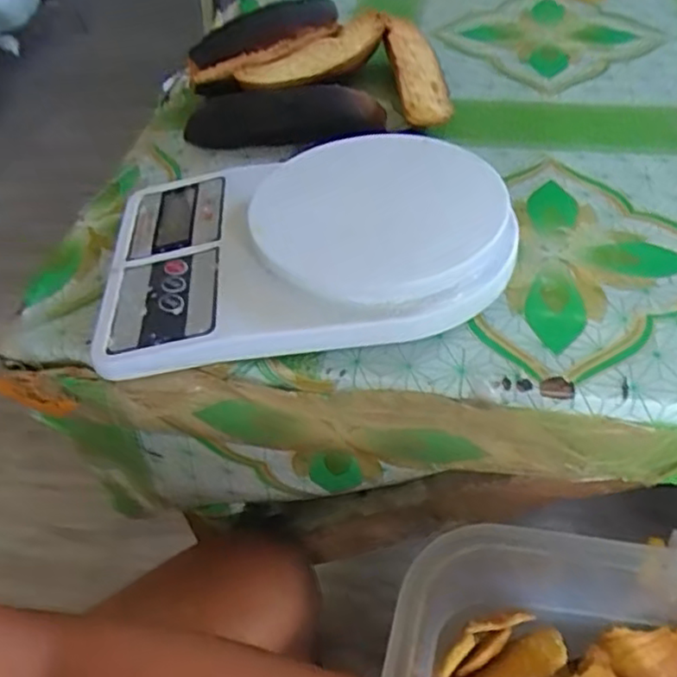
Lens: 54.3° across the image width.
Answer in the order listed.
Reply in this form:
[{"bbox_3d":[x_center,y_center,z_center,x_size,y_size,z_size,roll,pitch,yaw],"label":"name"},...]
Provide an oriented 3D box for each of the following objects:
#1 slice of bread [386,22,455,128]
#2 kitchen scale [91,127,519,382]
[{"bbox_3d":[0.060,-0.200,0.498,0.040,0.026,0.131,-5,44,2],"label":"slice of bread"},{"bbox_3d":[-0.023,-0.058,0.369,0.223,0.039,0.159,-7,44,1],"label":"kitchen scale"}]

